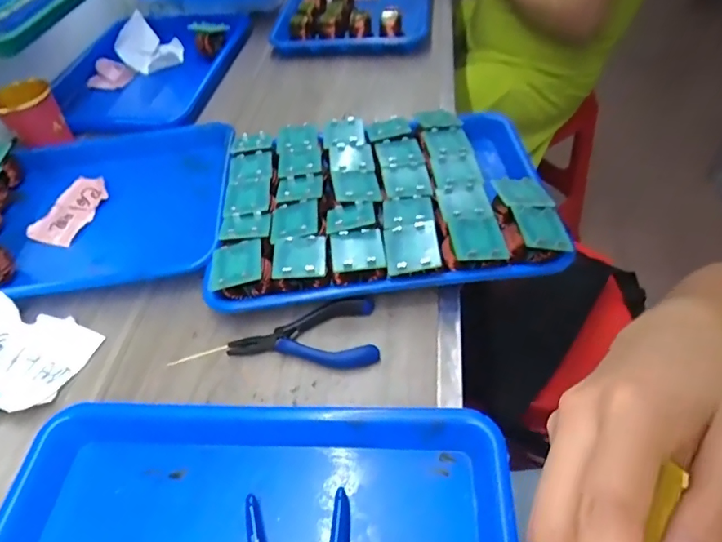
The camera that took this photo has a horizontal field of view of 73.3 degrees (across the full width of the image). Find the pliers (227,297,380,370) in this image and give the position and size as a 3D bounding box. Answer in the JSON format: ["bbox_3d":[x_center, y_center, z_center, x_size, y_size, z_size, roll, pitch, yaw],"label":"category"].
[{"bbox_3d":[-0.050,0.058,0.409,0.123,0.024,0.055,-8,49,-1],"label":"pliers"}]

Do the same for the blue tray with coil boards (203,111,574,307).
[{"bbox_3d":[0.019,-0.077,0.494,0.310,0.062,0.240,-5,49,2],"label":"blue tray with coil boards"}]

